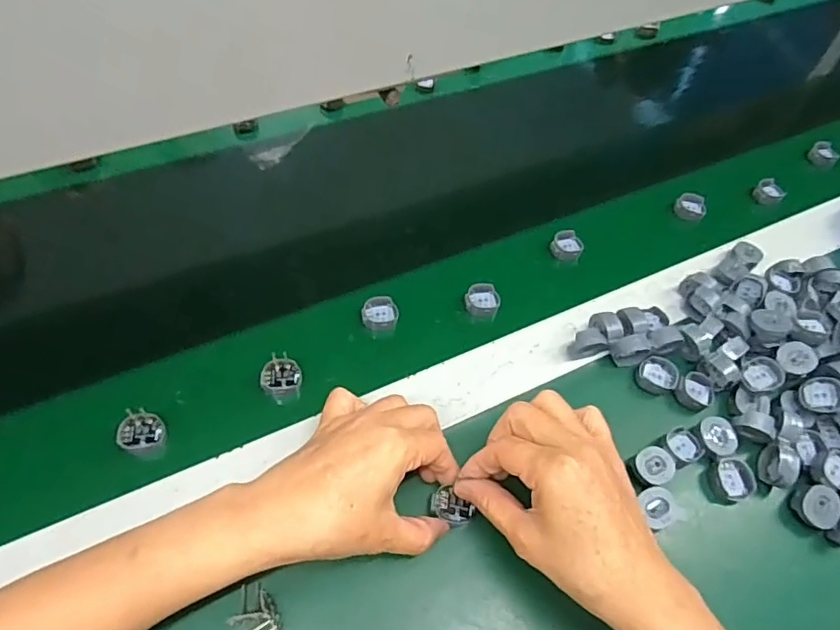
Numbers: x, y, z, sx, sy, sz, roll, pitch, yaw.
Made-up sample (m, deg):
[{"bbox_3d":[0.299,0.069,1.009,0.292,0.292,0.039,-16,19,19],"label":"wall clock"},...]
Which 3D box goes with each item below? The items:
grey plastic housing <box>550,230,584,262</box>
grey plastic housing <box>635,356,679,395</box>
[{"bbox_3d":[0.137,-0.063,0.523,0.028,0.016,0.030,20,57,7],"label":"grey plastic housing"},{"bbox_3d":[0.185,0.048,0.436,0.029,0.012,0.029,3,57,-5],"label":"grey plastic housing"}]

